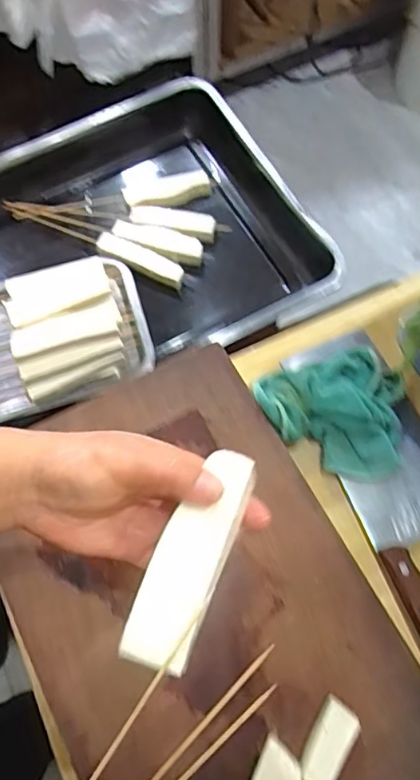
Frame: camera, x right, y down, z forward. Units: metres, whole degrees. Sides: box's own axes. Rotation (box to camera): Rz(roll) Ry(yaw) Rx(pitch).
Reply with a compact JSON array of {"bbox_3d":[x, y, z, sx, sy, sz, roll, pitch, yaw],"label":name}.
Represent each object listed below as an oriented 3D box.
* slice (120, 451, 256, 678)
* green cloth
[{"bbox_3d":[-0.009,0.093,0.320,0.040,0.007,0.126,24,66,9],"label":"slice"},{"bbox_3d":[0.126,0.016,0.578,0.151,0.035,0.130,11,71,5],"label":"green cloth"}]

